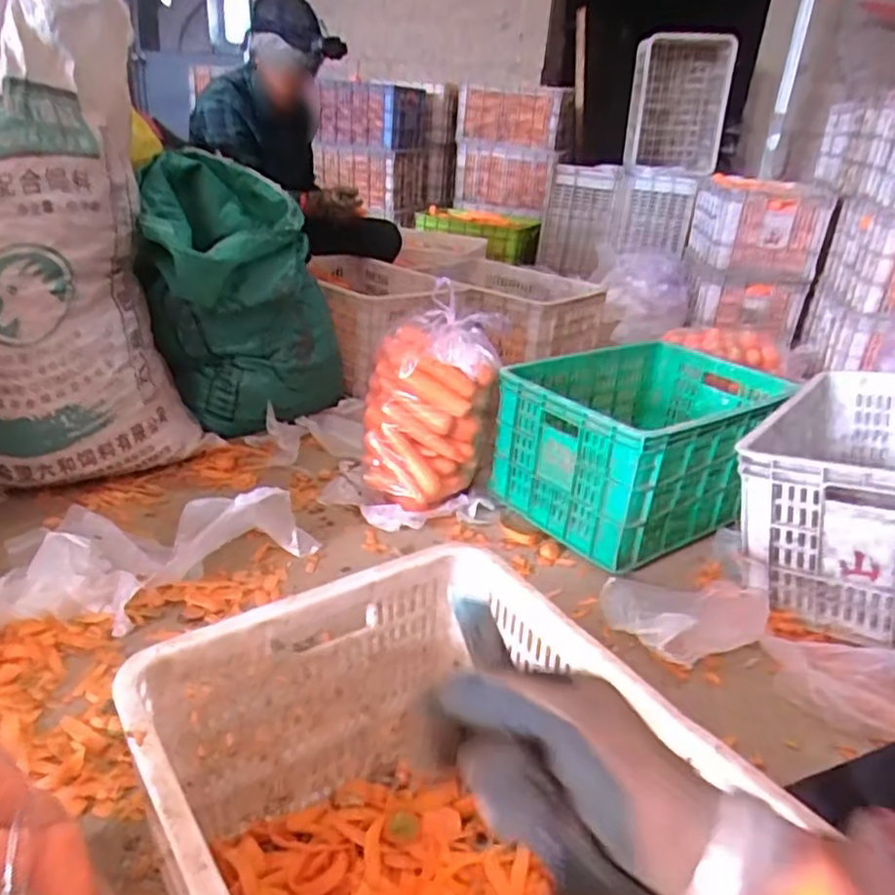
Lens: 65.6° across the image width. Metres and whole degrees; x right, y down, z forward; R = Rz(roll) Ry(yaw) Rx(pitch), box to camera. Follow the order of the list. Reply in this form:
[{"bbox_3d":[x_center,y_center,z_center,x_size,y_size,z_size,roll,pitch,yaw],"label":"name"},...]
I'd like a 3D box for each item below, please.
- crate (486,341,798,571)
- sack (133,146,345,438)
[{"bbox_3d":[0.391,-0.022,1.350,0.536,0.251,0.362,-13,31,-32],"label":"crate"},{"bbox_3d":[-0.421,-0.313,1.467,0.392,0.481,0.387,-1,26,-11],"label":"sack"}]

